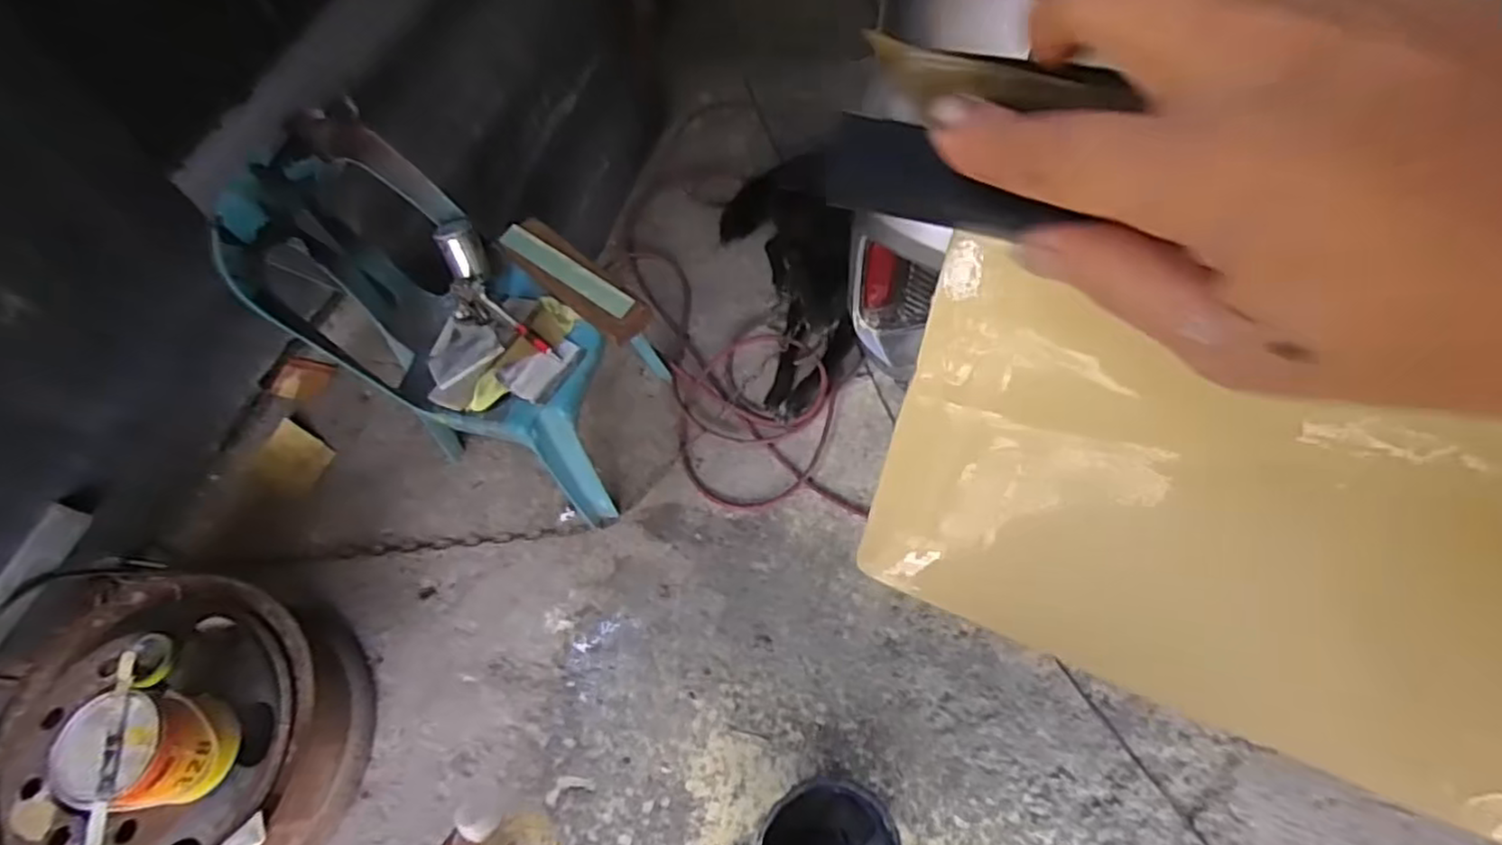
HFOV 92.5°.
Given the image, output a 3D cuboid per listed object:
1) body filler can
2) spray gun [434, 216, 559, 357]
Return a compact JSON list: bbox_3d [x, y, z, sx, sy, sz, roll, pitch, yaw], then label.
[{"bbox_3d":[-0.869,0.469,1.044,0.161,0.164,0.150,14,64,10],"label":"body filler can"},{"bbox_3d":[-0.491,-0.225,1.329,0.114,0.090,0.333,-34,88,-13],"label":"spray gun"}]

